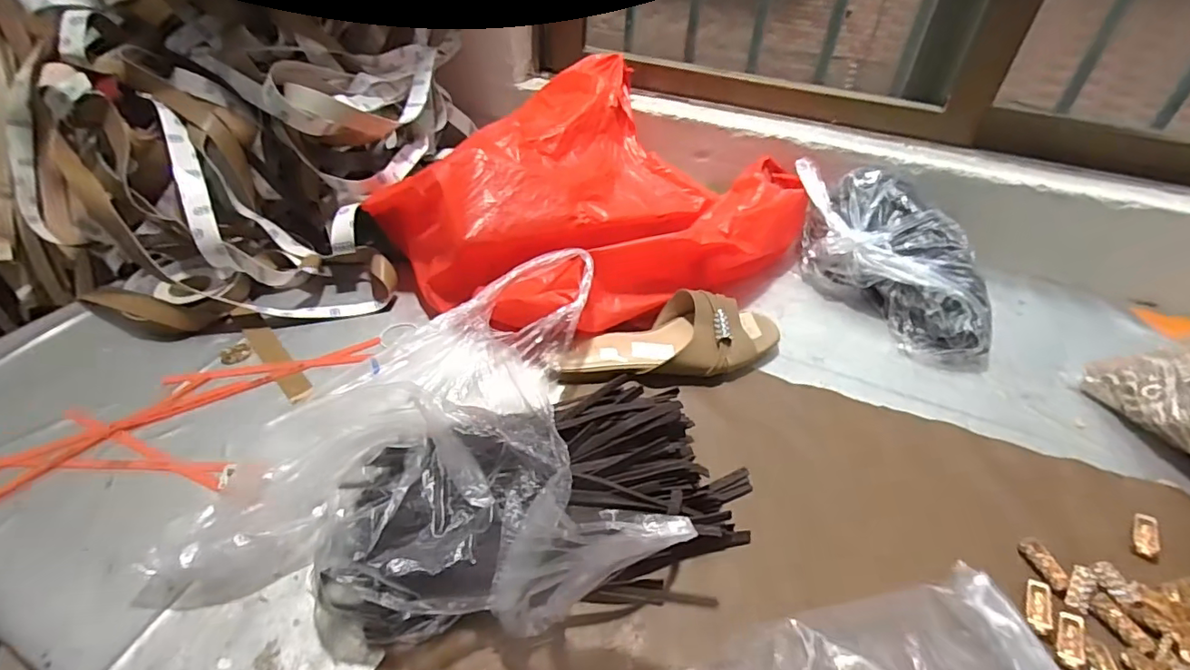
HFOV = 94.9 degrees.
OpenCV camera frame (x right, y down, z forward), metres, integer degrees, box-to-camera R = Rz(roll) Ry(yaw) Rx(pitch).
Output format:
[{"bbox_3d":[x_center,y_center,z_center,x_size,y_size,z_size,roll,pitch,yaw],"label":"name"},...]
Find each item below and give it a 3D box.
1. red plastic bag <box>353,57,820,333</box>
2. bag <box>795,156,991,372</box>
[{"bbox_3d":[0.011,-0.167,0.656,0.363,0.152,0.456,33,49,30],"label":"red plastic bag"},{"bbox_3d":[0.333,-0.090,0.629,0.160,0.096,0.263,2,40,-2],"label":"bag"}]

